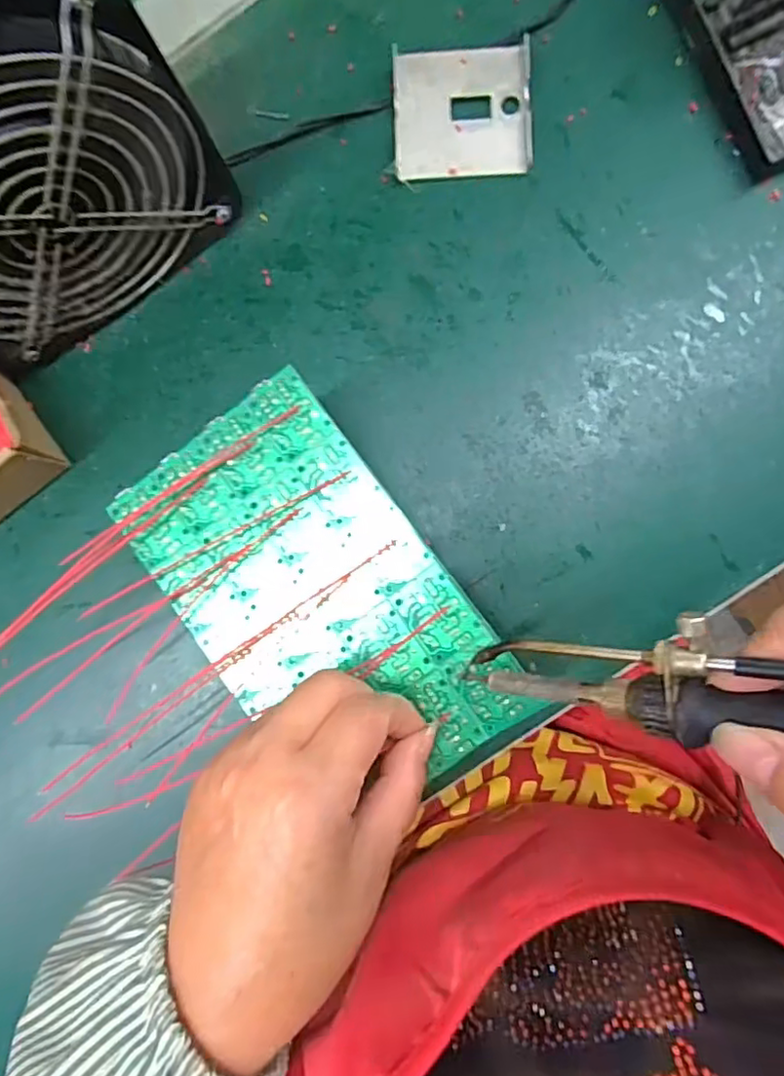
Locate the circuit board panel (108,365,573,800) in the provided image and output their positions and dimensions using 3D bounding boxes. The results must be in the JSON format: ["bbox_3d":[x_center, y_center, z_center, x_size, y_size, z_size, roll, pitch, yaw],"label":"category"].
[{"bbox_3d":[-0.030,0.029,0.264,0.102,0.004,0.181,-38,85,3],"label":"circuit board panel"}]

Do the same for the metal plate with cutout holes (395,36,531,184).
[{"bbox_3d":[0.036,-0.221,0.322,0.070,0.011,0.064,-3,88,5],"label":"metal plate with cutout holes"}]

